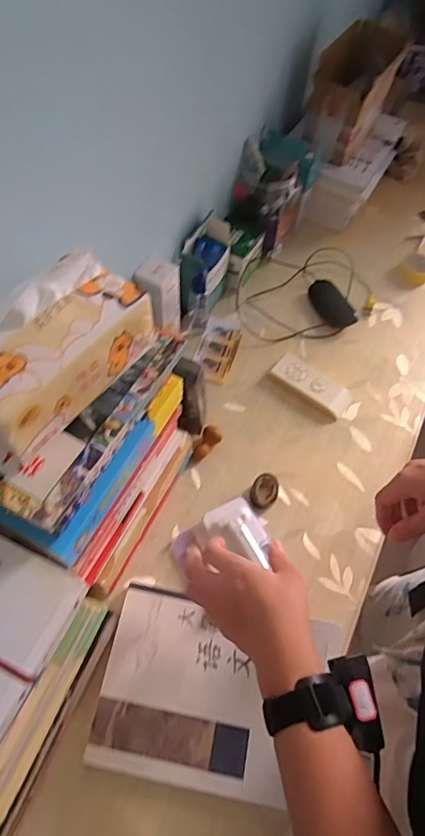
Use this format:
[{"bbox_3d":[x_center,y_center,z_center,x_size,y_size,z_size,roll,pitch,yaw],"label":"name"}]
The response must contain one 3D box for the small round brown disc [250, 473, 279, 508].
[{"bbox_3d":[0.071,0.100,0.652,0.035,0.017,0.047,17,62,6],"label":"small round brown disc"}]

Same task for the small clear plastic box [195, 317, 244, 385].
[{"bbox_3d":[0.008,-0.113,0.776,0.062,0.016,0.118,16,62,5],"label":"small clear plastic box"}]

